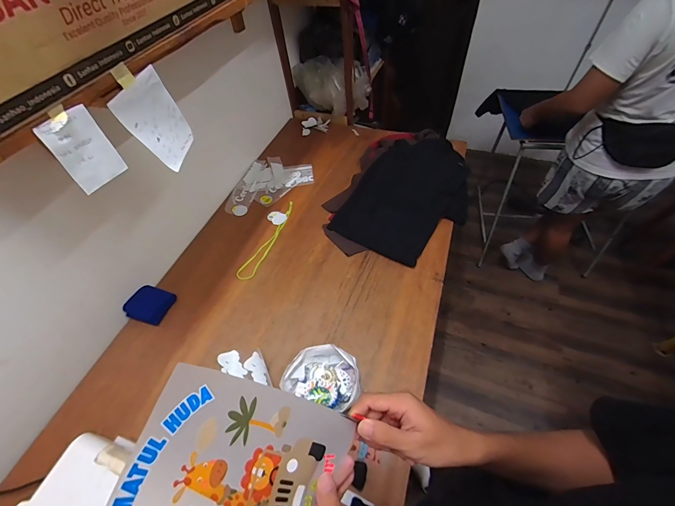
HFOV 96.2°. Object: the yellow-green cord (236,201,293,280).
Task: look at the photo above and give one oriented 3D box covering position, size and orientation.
[{"bbox_3d":[-0.243,-0.057,1.111,0.063,0.016,0.384,12,53,25],"label":"yellow-green cord"}]

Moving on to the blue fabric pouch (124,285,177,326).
[{"bbox_3d":[-0.598,0.161,0.963,0.123,0.045,0.113,11,56,13],"label":"blue fabric pouch"}]

